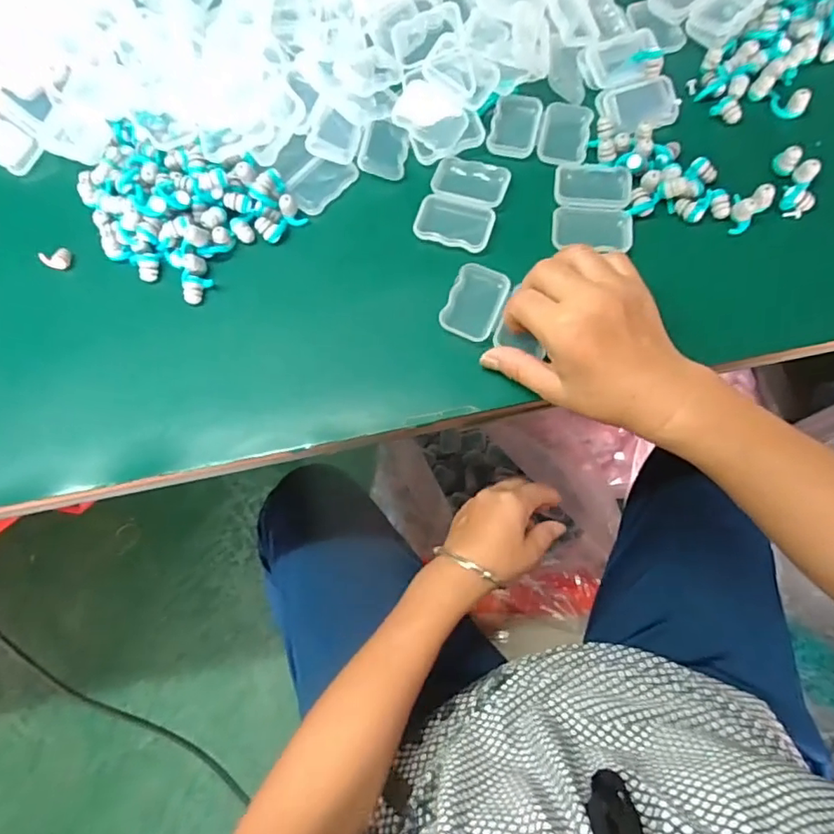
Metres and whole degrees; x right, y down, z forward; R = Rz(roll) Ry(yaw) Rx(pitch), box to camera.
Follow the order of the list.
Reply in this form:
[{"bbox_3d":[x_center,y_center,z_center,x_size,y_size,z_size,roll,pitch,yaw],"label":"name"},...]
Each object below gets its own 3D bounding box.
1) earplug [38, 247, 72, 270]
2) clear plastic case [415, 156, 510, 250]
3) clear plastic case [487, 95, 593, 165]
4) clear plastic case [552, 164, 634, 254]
[{"bbox_3d":[-0.269,-0.118,0.417,0.019,0.013,0.013,-41,75,-9],"label":"earplug"},{"bbox_3d":[0.034,-0.160,0.421,0.056,0.014,0.075,17,74,8],"label":"clear plastic case"},{"bbox_3d":[0.098,-0.229,0.441,0.076,0.011,0.063,11,74,7],"label":"clear plastic case"},{"bbox_3d":[0.131,-0.158,0.415,0.057,0.007,0.077,5,73,5],"label":"clear plastic case"}]

